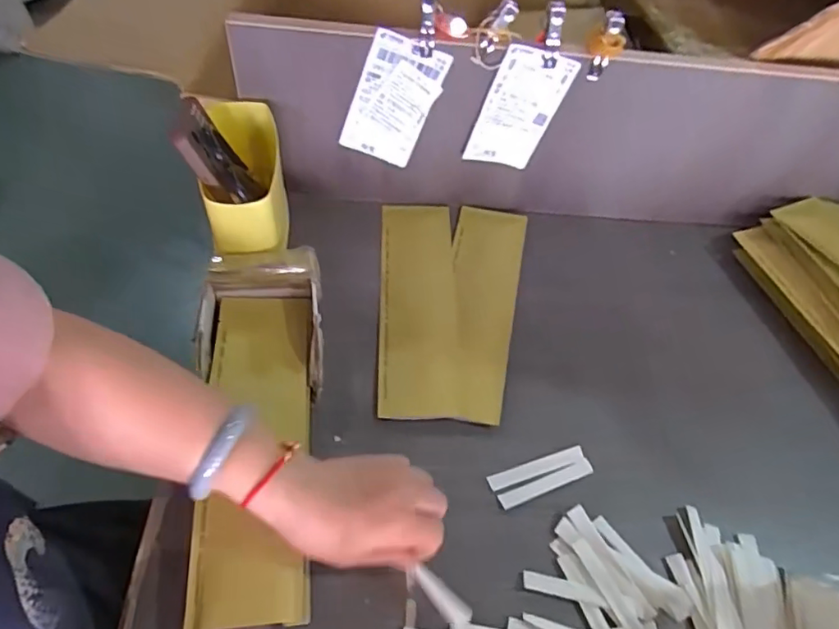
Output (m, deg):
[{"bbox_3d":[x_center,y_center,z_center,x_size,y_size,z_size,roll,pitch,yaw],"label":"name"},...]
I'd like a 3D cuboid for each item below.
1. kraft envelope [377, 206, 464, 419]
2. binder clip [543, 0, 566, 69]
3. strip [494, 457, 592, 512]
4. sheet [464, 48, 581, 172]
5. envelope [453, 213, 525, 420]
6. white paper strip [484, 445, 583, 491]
[{"bbox_3d":[-0.001,-0.017,0.584,0.080,0.011,0.273,3,54,-6],"label":"kraft envelope"},{"bbox_3d":[0.124,-0.261,0.513,0.017,0.056,0.019,12,54,3],"label":"binder clip"},{"bbox_3d":[0.111,0.148,0.481,0.091,0.004,0.014,-17,62,-17],"label":"strip"},{"bbox_3d":[0.102,-0.208,0.571,0.077,0.132,0.006,5,53,-18],"label":"sheet"},{"bbox_3d":[0.063,-0.016,0.583,0.076,0.011,0.269,12,54,3],"label":"envelope"},{"bbox_3d":[0.104,0.135,0.487,0.091,0.004,0.014,-14,57,-15],"label":"white paper strip"}]

